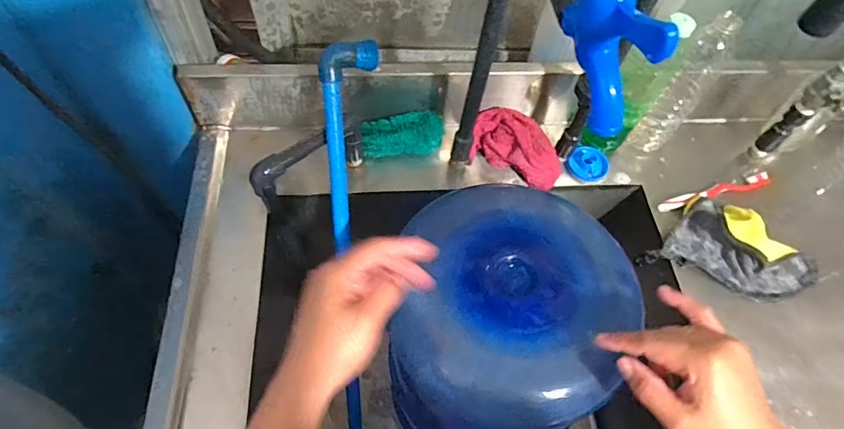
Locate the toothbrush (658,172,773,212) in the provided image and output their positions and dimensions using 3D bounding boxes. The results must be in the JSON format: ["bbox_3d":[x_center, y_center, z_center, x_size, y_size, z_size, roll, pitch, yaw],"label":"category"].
[{"bbox_3d":[0.410,-0.031,0.656,0.174,0.018,0.022,-12,60,-12],"label":"toothbrush"}]

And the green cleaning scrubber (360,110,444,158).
[{"bbox_3d":[-0.027,-0.110,0.662,0.112,0.033,0.059,-6,59,-8],"label":"green cleaning scrubber"}]

